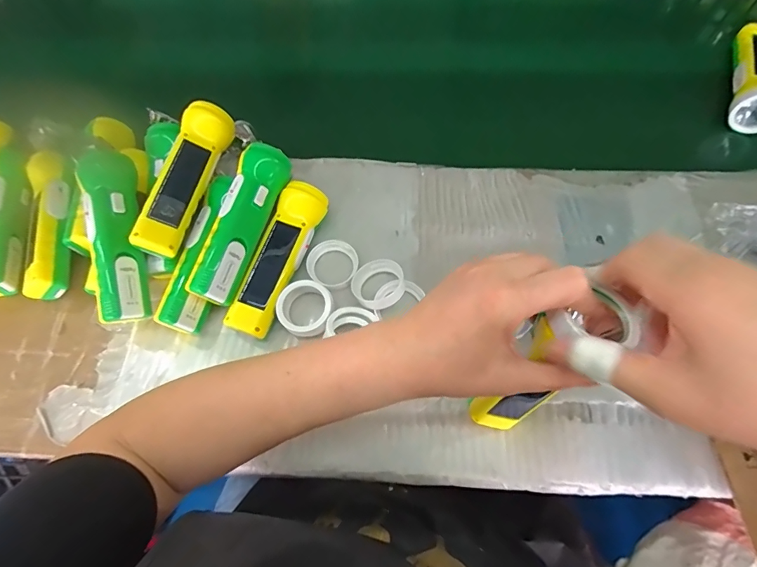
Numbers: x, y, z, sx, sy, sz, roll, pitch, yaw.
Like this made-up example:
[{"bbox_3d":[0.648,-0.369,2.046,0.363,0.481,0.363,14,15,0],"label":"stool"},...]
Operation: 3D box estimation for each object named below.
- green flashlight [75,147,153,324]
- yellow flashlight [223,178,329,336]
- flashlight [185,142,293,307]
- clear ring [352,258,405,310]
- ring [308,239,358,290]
[{"bbox_3d":[-0.254,-0.045,0.402,0.058,0.050,0.162,-9,87,-2],"label":"green flashlight"},{"bbox_3d":[-0.101,-0.025,0.423,0.044,0.041,0.160,19,67,11],"label":"yellow flashlight"},{"bbox_3d":[-0.137,-0.063,0.410,0.042,0.041,0.167,14,67,9],"label":"flashlight"},{"bbox_3d":[0.000,0.002,0.424,0.052,0.015,0.051,-1,65,2],"label":"clear ring"},{"bbox_3d":[-0.047,-0.020,0.434,0.051,0.013,0.054,-1,65,2],"label":"ring"}]

